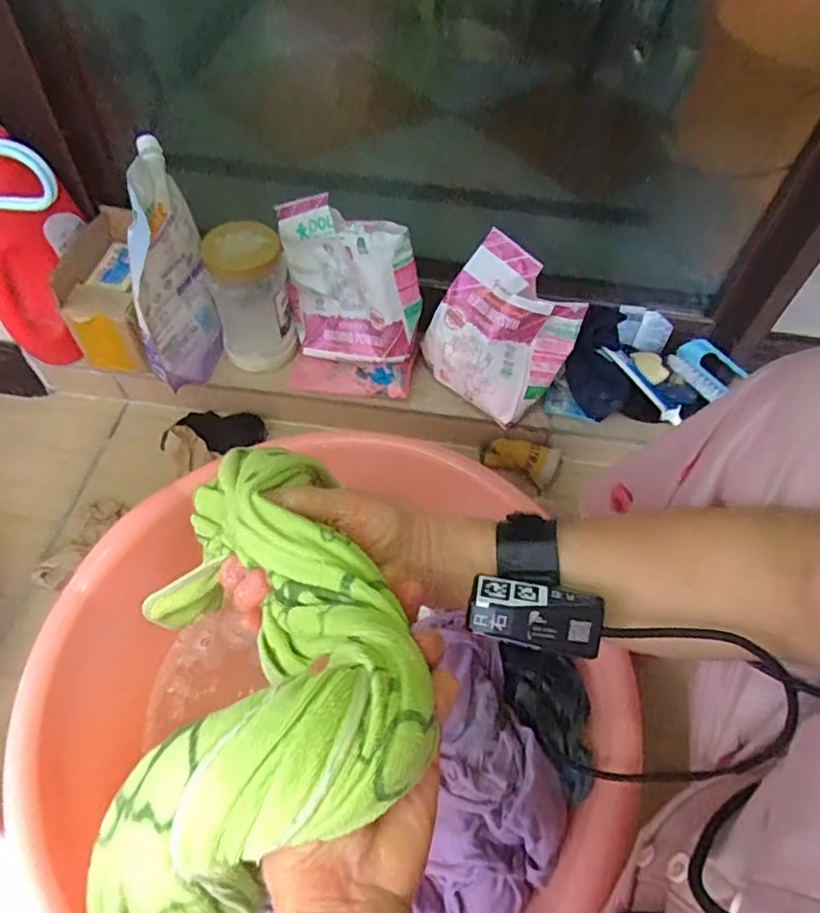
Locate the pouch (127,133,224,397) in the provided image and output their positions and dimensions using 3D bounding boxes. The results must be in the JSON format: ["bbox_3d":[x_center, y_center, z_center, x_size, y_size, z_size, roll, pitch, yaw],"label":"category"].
[{"bbox_3d":[-0.289,-0.219,0.731,0.070,0.269,0.162,5,54,0],"label":"pouch"}]

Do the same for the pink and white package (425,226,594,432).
[{"bbox_3d":[0.116,-0.165,0.760,0.170,0.160,0.132,35,59,20],"label":"pink and white package"}]

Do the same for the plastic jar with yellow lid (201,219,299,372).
[{"bbox_3d":[-0.206,-0.207,0.773,0.097,0.160,0.097,-9,55,-10],"label":"plastic jar with yellow lid"}]

